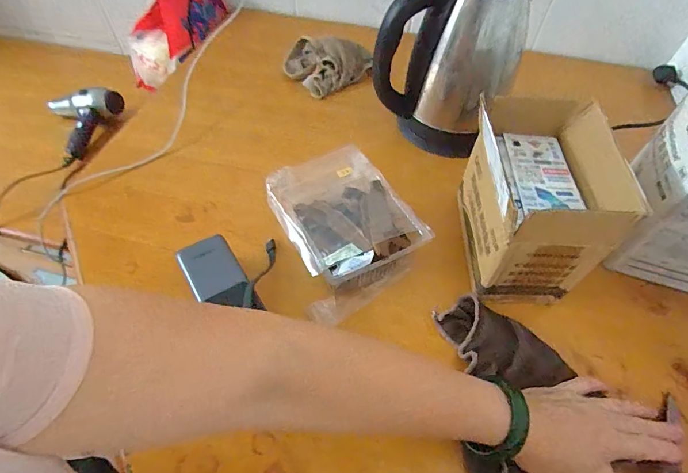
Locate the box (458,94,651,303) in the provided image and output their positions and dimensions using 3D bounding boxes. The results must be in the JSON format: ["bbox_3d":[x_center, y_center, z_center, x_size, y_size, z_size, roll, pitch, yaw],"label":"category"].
[{"bbox_3d":[0.206,-0.037,0.447,0.122,0.158,0.174,4,52,2],"label":"box"}]

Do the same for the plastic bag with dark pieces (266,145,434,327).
[{"bbox_3d":[-0.002,-0.017,0.483,0.141,0.065,0.189,-24,57,-19],"label":"plastic bag with dark pieces"}]

